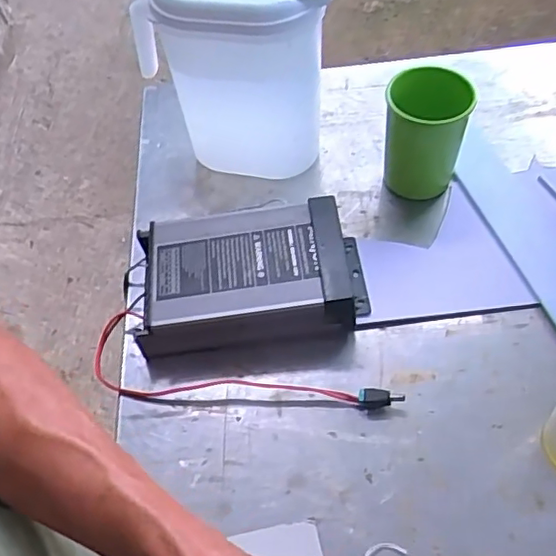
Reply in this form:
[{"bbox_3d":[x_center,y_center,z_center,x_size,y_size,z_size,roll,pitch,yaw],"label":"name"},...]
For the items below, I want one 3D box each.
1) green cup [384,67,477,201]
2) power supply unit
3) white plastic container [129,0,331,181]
[{"bbox_3d":[0.134,-0.124,0.545,0.069,0.108,0.069,-3,55,4],"label":"green cup"},{"bbox_3d":[-0.021,0.000,0.506,0.182,0.055,0.106,-8,55,0],"label":"power supply unit"},{"bbox_3d":[-0.040,-0.180,0.539,0.172,0.187,0.076,9,56,11],"label":"white plastic container"}]

